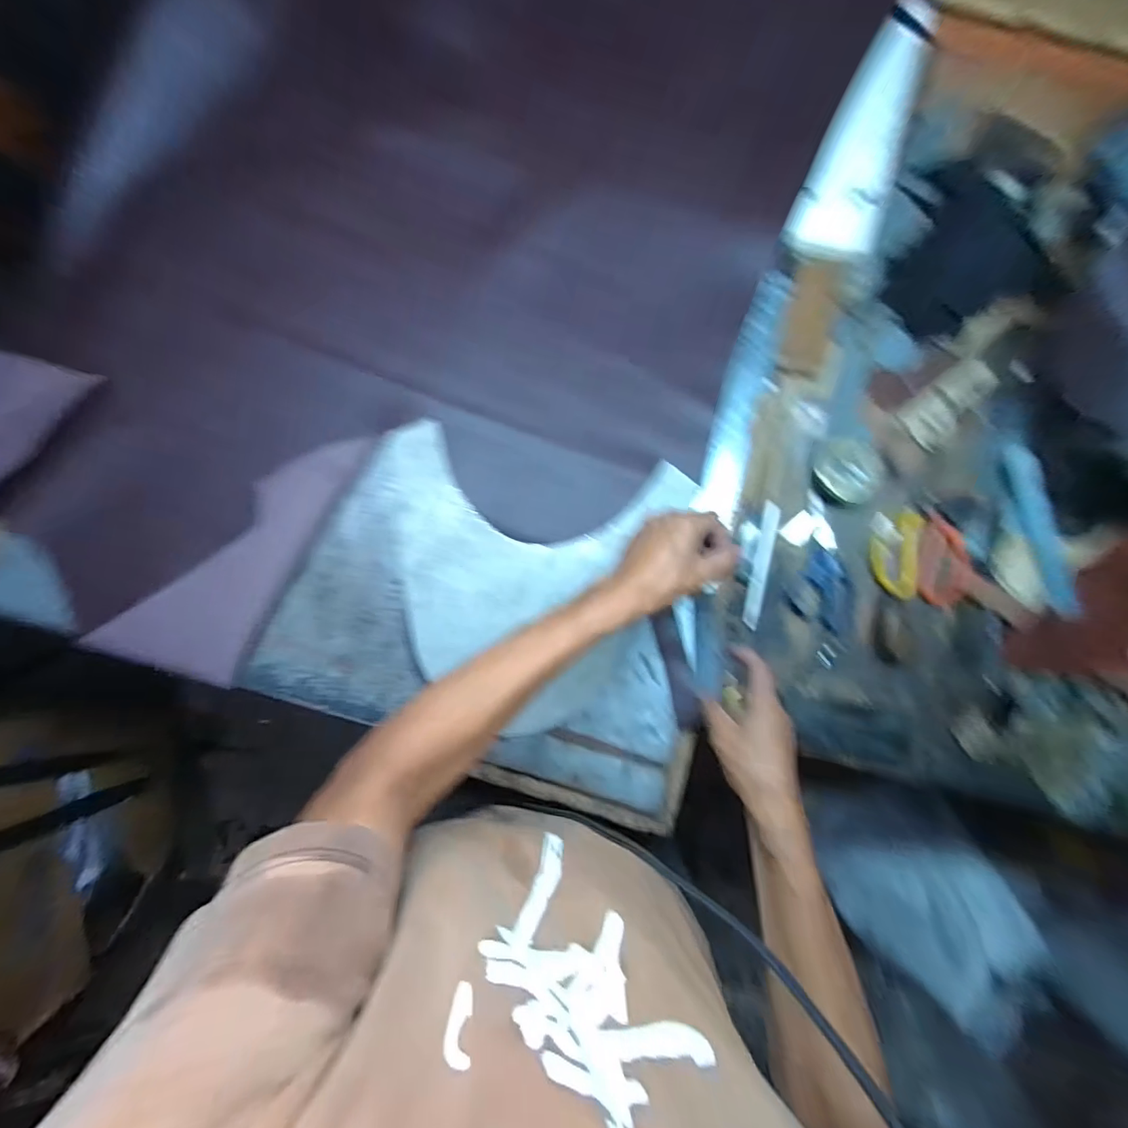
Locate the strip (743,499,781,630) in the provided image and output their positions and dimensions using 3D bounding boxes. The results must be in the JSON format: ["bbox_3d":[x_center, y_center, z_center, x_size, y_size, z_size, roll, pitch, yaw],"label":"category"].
[{"bbox_3d":[0.228,0.000,0.566,0.020,0.005,0.146,13,85,6],"label":"strip"}]

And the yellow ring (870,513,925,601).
[{"bbox_3d":[0.384,-0.010,0.568,0.053,0.017,0.097,8,86,-2],"label":"yellow ring"}]

